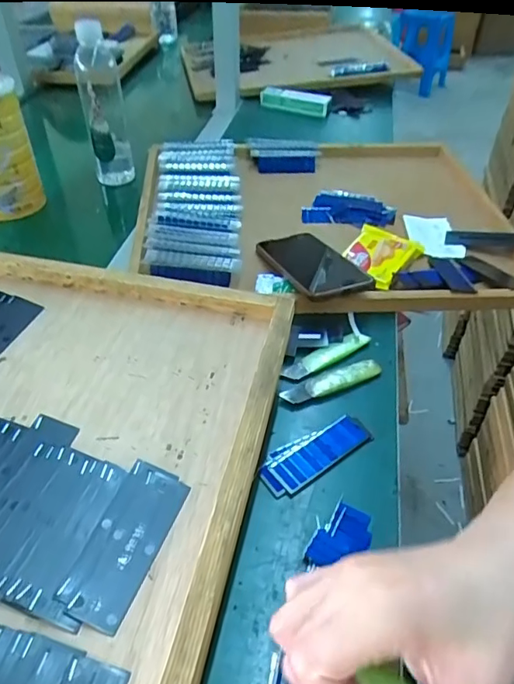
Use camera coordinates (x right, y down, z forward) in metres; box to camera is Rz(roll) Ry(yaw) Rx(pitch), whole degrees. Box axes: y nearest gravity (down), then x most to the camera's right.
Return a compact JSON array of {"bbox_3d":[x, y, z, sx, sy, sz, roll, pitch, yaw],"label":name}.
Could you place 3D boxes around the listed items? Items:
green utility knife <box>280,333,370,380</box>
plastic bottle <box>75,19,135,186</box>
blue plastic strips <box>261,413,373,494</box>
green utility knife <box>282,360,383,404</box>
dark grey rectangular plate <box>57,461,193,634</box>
[{"bbox_3d":[0.069,0.012,0.508,0.099,0.010,0.021,-22,48,-24],"label":"green utility knife"},{"bbox_3d":[-0.216,-0.329,0.740,0.063,0.203,0.051,-8,43,-14],"label":"plastic bottle"},{"bbox_3d":[0.049,0.091,0.431,0.101,0.006,0.039,-25,49,-26],"label":"blue plastic strips"},{"bbox_3d":[0.071,0.037,0.484,0.102,0.007,0.020,-17,46,-19],"label":"green utility knife"},{"bbox_3d":[-0.076,0.113,0.303,0.038,0.006,0.094,15,44,14],"label":"dark grey rectangular plate"}]

